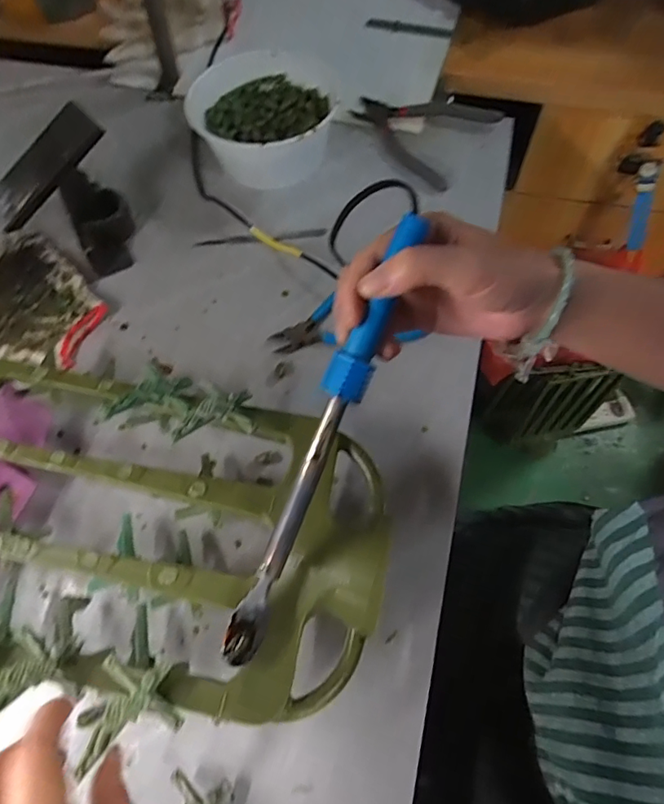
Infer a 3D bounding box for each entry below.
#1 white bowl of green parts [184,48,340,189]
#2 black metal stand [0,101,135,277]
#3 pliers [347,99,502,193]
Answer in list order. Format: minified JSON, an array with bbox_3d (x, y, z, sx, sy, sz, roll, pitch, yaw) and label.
[{"bbox_3d":[-0.076,-0.333,0.606,0.165,0.063,0.179,-1,63,1],"label":"white bowl of green parts"},{"bbox_3d":[-0.268,-0.203,0.519,0.122,0.114,0.100,-34,67,-14],"label":"black metal stand"},{"bbox_3d":[0.102,-0.339,0.628,0.163,0.011,0.141,34,69,17],"label":"pliers"}]

